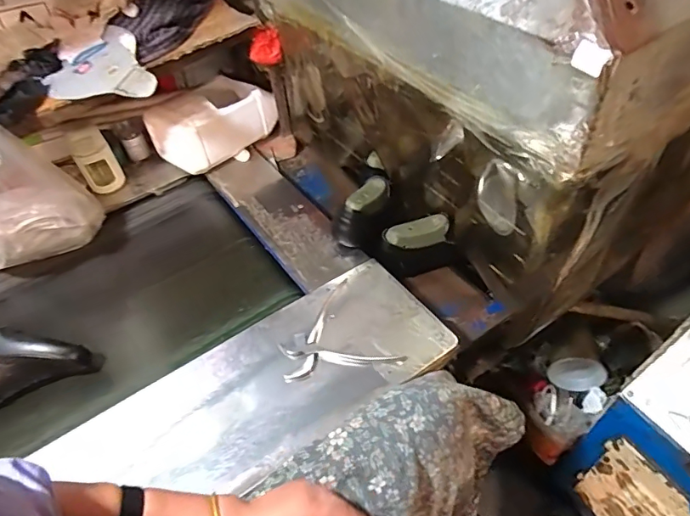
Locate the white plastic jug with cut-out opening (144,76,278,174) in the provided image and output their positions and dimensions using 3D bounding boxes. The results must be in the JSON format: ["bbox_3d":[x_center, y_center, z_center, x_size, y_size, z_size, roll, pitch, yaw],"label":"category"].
[{"bbox_3d":[-0.314,-0.319,1.131,0.187,0.139,0.247,31,59,29],"label":"white plastic jug with cut-out opening"}]

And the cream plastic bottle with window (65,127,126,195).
[{"bbox_3d":[-0.525,-0.202,1.029,0.075,0.147,0.035,-30,52,-19],"label":"cream plastic bottle with window"}]

